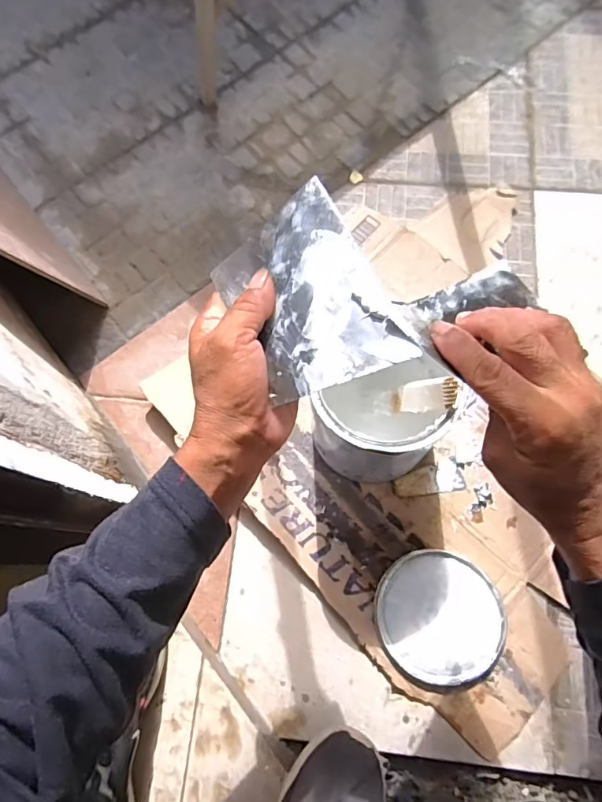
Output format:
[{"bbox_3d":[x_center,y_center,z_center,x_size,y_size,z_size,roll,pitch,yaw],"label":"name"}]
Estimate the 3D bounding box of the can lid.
[{"bbox_3d":[0.167,0.260,0.610,0.154,0.015,0.145,-1,70,2],"label":"can lid"}]

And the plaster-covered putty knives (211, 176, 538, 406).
[{"bbox_3d":[0.047,-0.082,0.351,0.187,0.062,0.164,-39,73,-11],"label":"plaster-covered putty knives"}]

